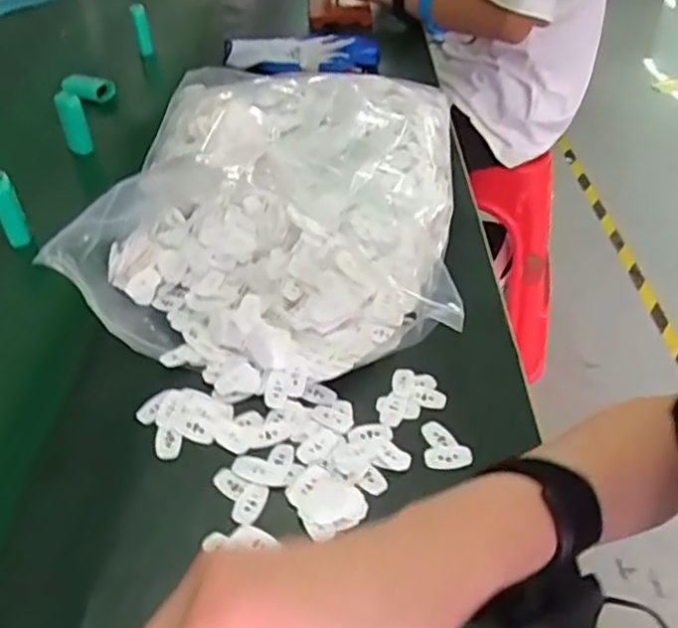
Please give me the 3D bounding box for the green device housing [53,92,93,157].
[{"bbox_3d":[-0.309,-0.222,0.792,0.030,0.077,0.021,-15,42,-15],"label":"green device housing"}]

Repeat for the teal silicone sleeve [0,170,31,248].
[{"bbox_3d":[-0.321,-0.102,0.658,0.024,0.071,0.027,-21,45,-24],"label":"teal silicone sleeve"}]

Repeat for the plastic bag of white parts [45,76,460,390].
[{"bbox_3d":[-0.053,-0.125,0.655,0.329,0.085,0.456,6,41,5],"label":"plastic bag of white parts"}]

